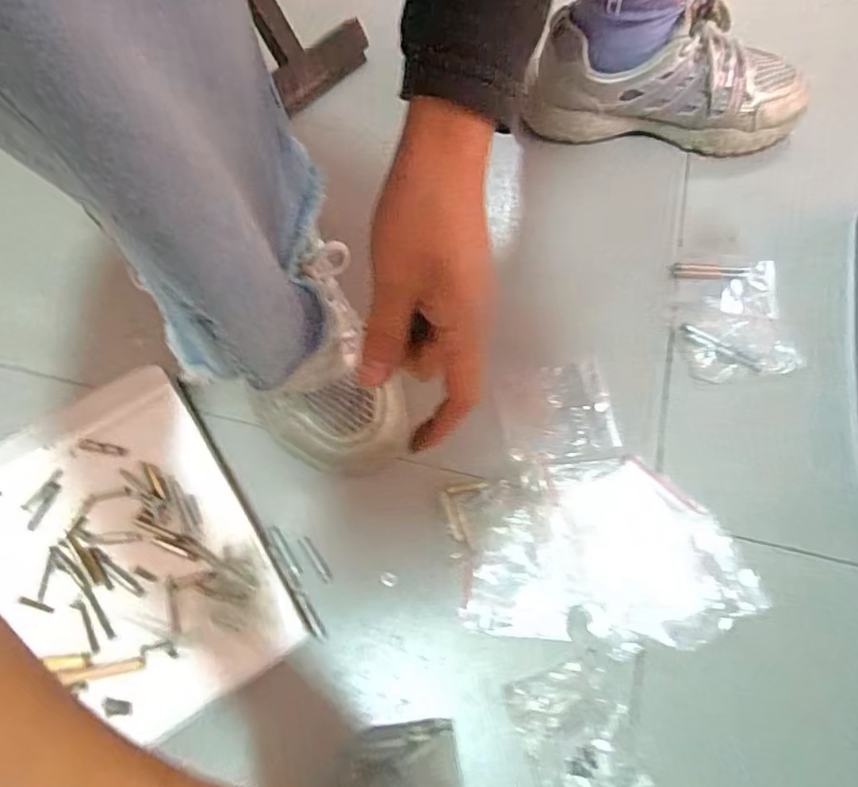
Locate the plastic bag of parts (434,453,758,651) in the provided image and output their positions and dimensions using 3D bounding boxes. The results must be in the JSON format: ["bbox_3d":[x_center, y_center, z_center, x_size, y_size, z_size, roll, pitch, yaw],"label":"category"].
[{"bbox_3d":[0.107,0.101,0.376,0.186,0.027,0.114,3,68,1],"label":"plastic bag of parts"}]

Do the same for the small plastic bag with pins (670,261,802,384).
[{"bbox_3d":[0.236,-0.057,0.442,0.082,0.010,0.101,1,68,0],"label":"small plastic bag with pins"}]

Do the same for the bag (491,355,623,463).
[{"bbox_3d":[0.092,0.013,0.413,0.081,0.015,0.075,-9,69,-4],"label":"bag"}]

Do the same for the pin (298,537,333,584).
[{"bbox_3d":[-0.077,0.113,0.387,0.007,0.004,0.036,-34,72,-13],"label":"pin"}]

